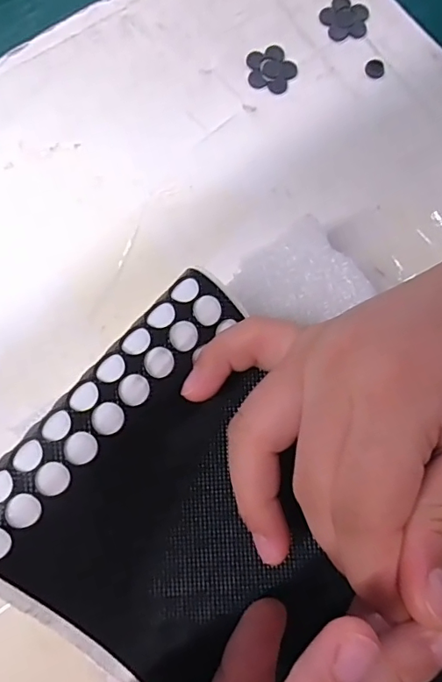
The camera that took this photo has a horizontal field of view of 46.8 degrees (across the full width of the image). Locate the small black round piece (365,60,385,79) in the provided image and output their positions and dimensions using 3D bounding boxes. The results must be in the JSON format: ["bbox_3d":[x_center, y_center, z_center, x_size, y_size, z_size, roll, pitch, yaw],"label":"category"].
[{"bbox_3d":[0.082,-0.145,0.272,0.010,0.004,0.010,0,76,-2],"label":"small black round piece"}]

